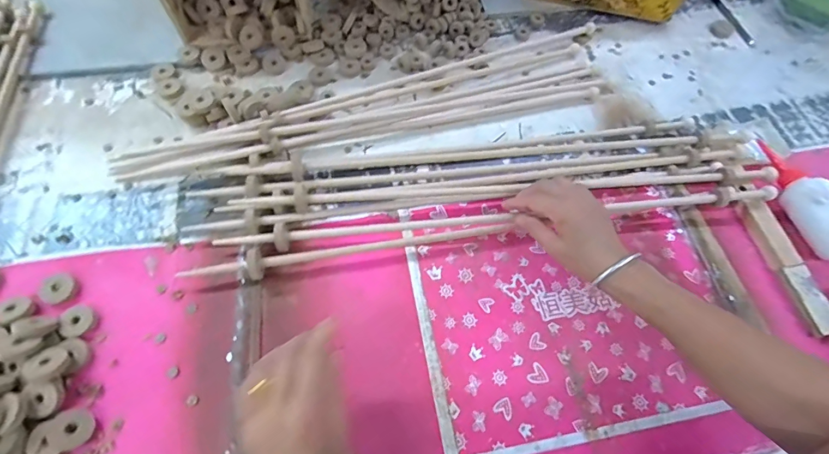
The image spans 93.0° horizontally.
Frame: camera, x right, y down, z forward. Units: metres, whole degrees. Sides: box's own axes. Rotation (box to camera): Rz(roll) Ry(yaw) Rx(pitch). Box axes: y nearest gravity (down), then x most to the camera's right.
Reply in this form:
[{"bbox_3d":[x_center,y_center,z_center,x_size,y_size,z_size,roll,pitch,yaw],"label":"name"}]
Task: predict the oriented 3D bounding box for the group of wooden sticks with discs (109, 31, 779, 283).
[{"bbox_3d":[0.042,-0.129,0.552,0.778,0.048,0.330,-10,64,-7],"label":"group of wooden sticks with discs"}]

